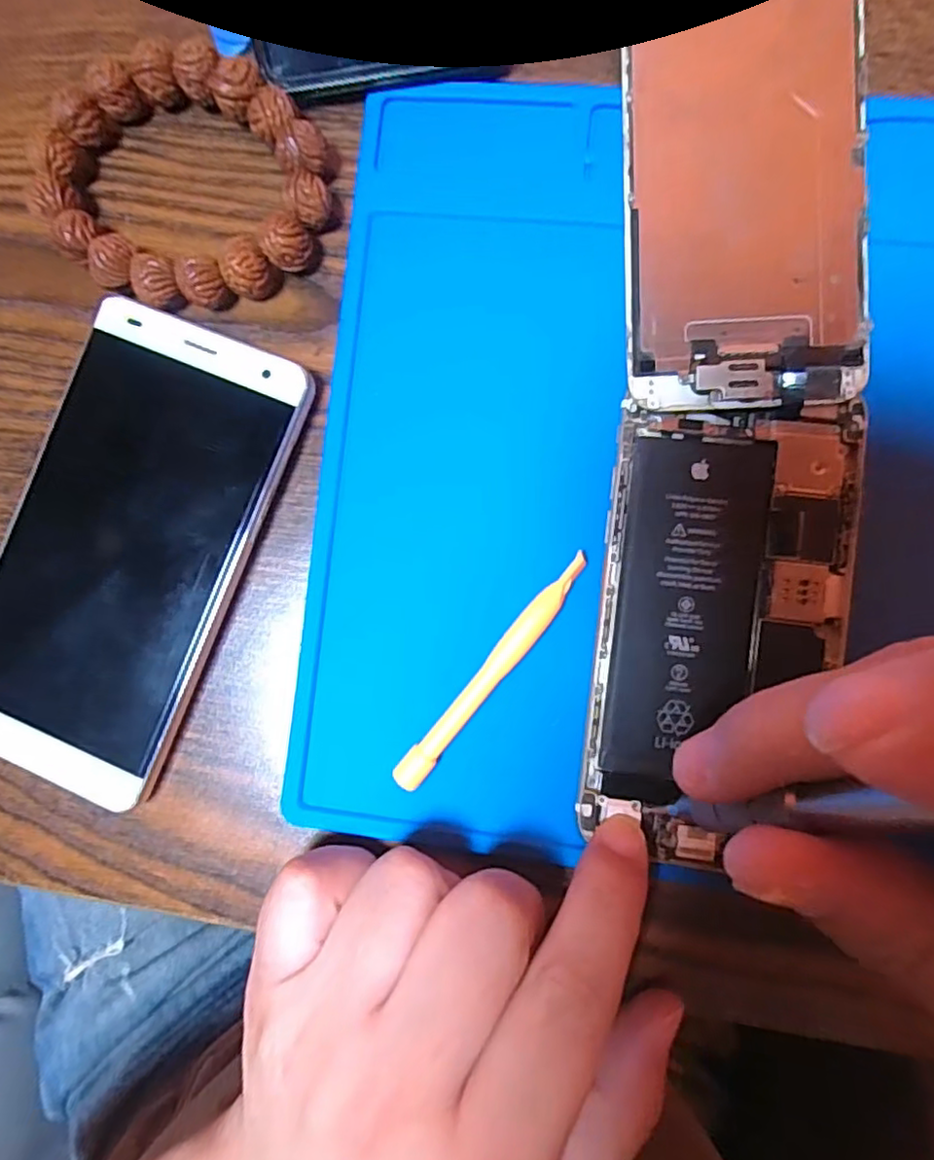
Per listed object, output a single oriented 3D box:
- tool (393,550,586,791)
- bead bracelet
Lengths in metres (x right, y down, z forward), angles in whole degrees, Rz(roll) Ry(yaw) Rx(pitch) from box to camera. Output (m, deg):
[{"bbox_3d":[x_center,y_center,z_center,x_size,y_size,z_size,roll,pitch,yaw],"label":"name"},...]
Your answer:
[{"bbox_3d":[0.007,0.026,0.176,0.008,0.004,0.081,39,91,5],"label":"tool"},{"bbox_3d":[-0.085,-0.120,0.189,0.087,0.016,0.073,24,89,5],"label":"bead bracelet"}]

